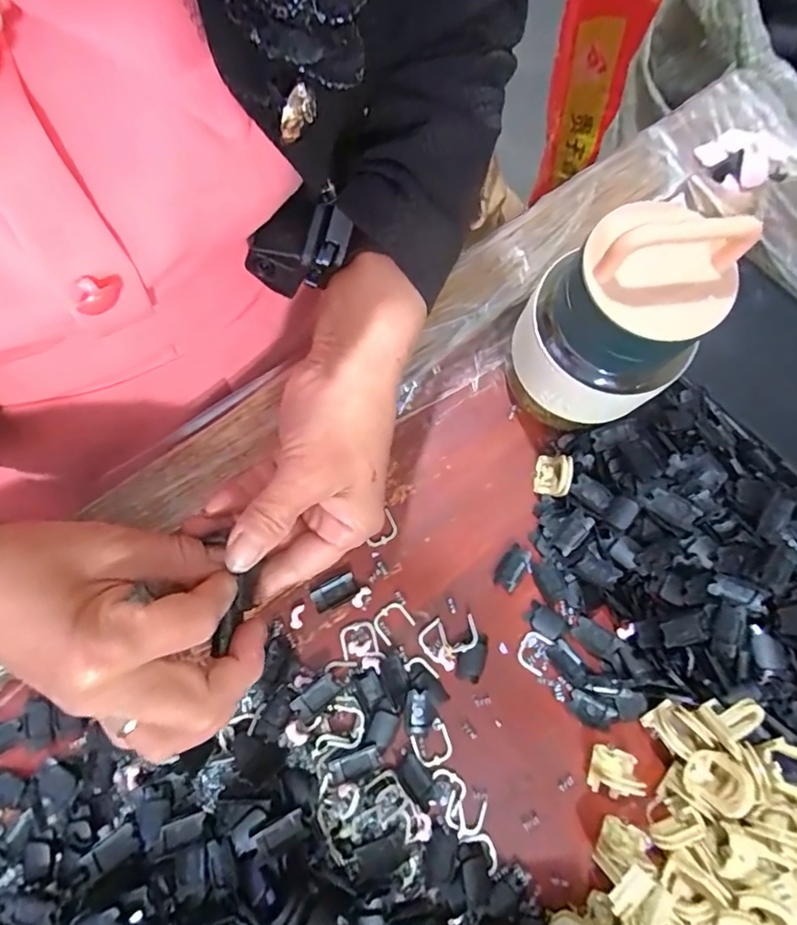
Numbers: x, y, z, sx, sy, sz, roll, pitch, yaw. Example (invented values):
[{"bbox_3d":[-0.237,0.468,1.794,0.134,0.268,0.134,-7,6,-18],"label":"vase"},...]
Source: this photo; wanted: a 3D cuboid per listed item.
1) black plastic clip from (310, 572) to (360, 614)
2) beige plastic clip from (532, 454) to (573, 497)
[{"bbox_3d":[-0.034,0.068,0.277,0.024,0.004,0.014,-24,76,-9],"label":"black plastic clip"},{"bbox_3d":[0.083,0.006,0.285,0.014,0.024,0.022,8,74,0],"label":"beige plastic clip"}]

